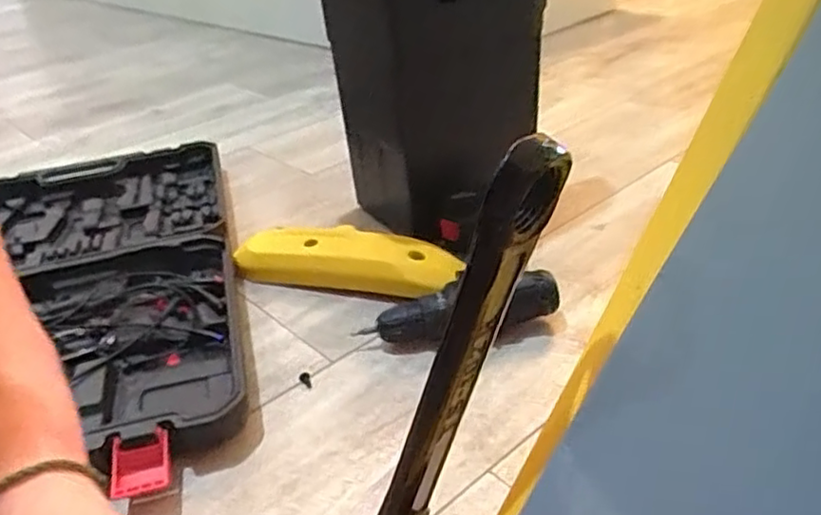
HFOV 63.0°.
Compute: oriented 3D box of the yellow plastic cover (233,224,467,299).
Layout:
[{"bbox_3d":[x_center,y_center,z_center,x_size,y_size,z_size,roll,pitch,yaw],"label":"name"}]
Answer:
[{"bbox_3d":[-0.076,0.000,0.809,0.287,0.048,0.104,7,34,20],"label":"yellow plastic cover"}]

